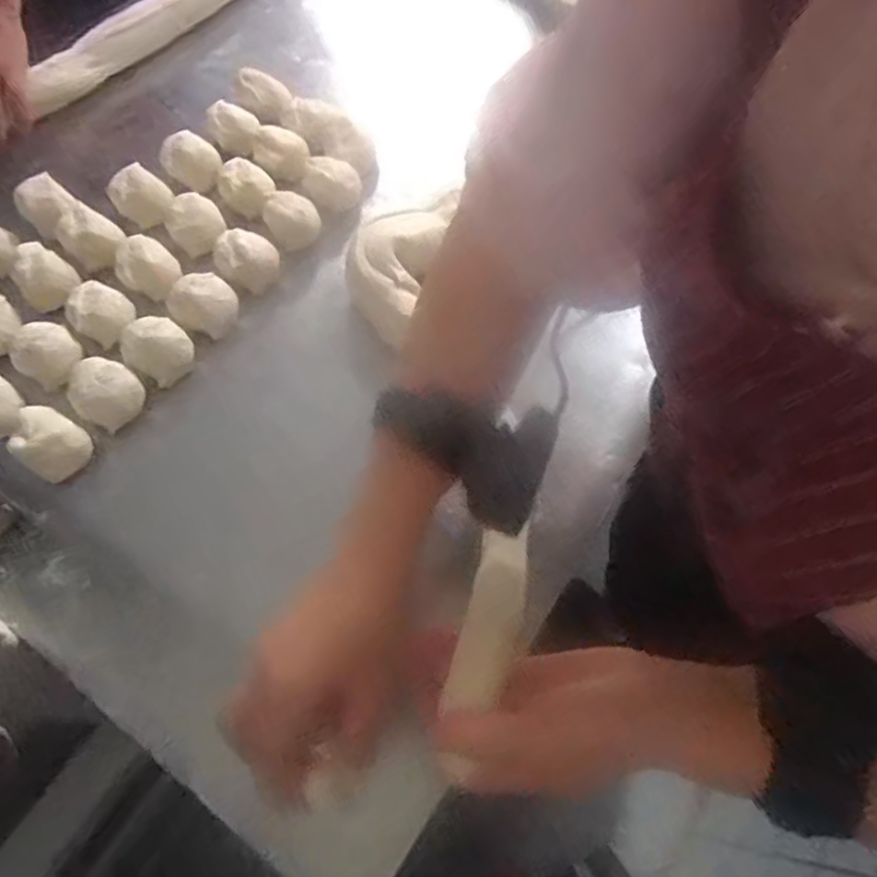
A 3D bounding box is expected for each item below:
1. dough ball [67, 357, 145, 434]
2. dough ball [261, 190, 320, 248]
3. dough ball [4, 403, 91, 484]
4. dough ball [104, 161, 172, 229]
[{"bbox_3d":[-0.252,-0.037,0.467,0.046,0.035,0.042,0,61,0],"label":"dough ball"},{"bbox_3d":[-0.131,-0.198,0.557,0.047,0.037,0.046,-11,61,-6],"label":"dough ball"},{"bbox_3d":[-0.281,0.002,0.448,0.054,0.038,0.044,28,65,15],"label":"dough ball"},{"bbox_3d":[-0.266,-0.216,0.559,0.047,0.037,0.043,0,61,0],"label":"dough ball"}]

